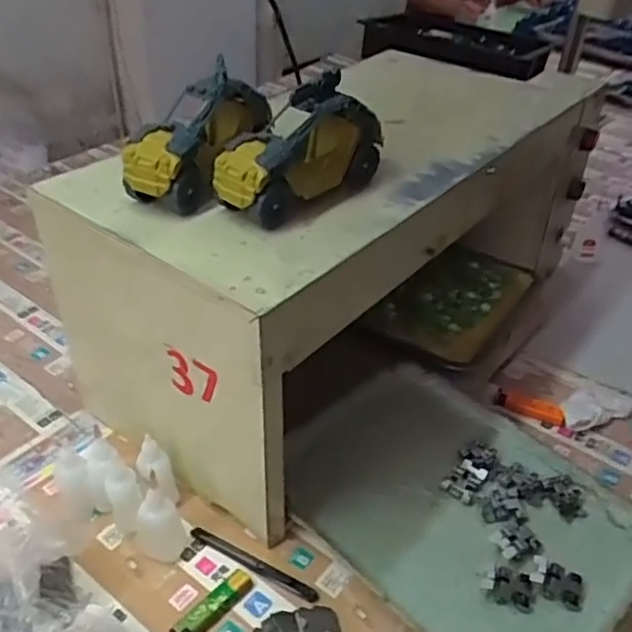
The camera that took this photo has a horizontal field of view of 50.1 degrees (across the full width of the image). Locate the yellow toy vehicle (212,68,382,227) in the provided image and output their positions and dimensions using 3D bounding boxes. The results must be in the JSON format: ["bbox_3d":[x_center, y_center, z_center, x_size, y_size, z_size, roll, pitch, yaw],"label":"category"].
[{"bbox_3d":[-0.009,-0.151,0.586,0.071,0.088,0.170,28,44,27],"label":"yellow toy vehicle"}]

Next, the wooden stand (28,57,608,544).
[{"bbox_3d":[0.040,-0.102,0.821,0.314,0.293,0.638,29,43,29],"label":"wooden stand"}]

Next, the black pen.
[{"bbox_3d":[-0.059,0.225,0.621,0.133,0.010,0.011,22,40,22],"label":"black pen"}]

